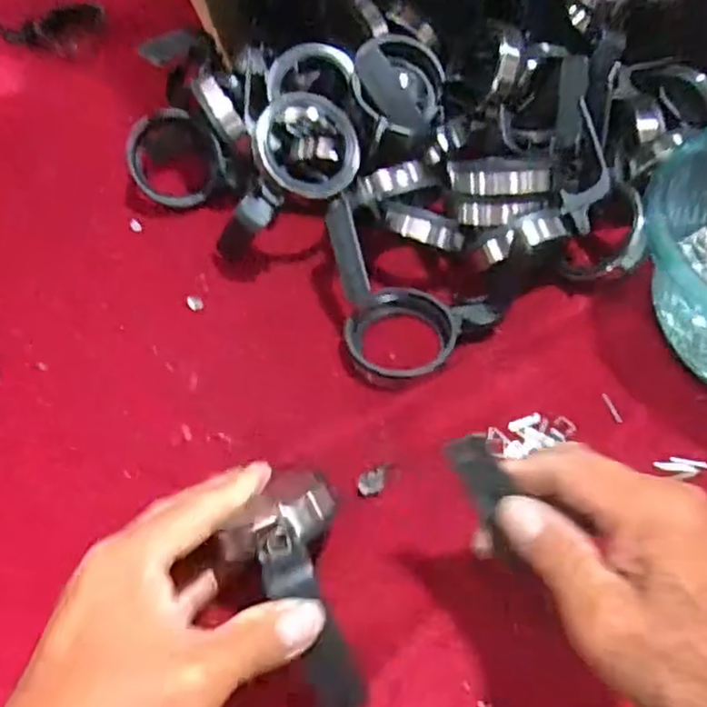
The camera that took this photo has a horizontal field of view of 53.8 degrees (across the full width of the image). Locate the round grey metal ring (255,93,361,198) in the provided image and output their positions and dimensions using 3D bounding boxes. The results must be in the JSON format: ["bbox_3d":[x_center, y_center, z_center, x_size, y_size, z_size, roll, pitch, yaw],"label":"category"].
[{"bbox_3d":[-0.031,-0.145,0.481,0.071,0.012,0.069,1,86,-12],"label":"round grey metal ring"}]

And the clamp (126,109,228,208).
[{"bbox_3d":[-0.146,-0.159,0.570,0.071,0.076,0.011,-32,18,-1],"label":"clamp"}]

